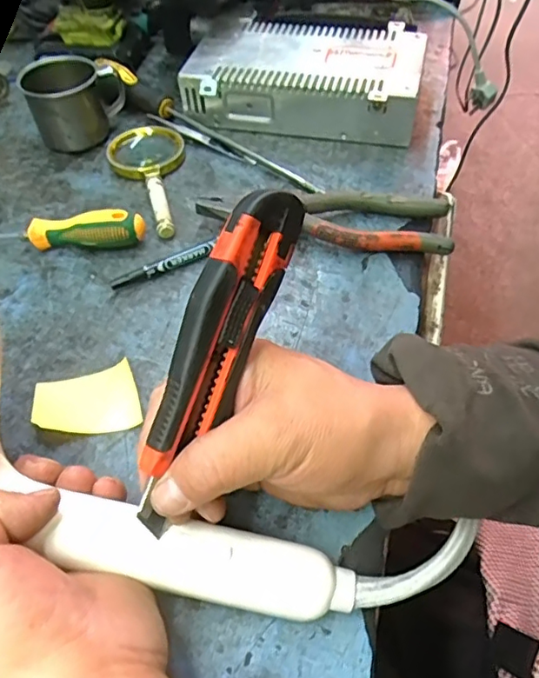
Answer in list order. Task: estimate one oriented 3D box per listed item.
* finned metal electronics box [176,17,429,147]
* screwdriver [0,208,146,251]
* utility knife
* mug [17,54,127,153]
[{"bbox_3d":[0.034,-0.249,0.533,0.211,0.051,0.124,9,54,9],"label":"finned metal electronics box"},{"bbox_3d":[-0.174,-0.083,0.430,0.155,0.030,0.023,4,53,6],"label":"screwdriver"},{"bbox_3d":[-0.027,0.007,0.254,0.025,0.031,0.160,21,85,17],"label":"utility knife"},{"bbox_3d":[-0.177,-0.217,0.514,0.082,0.062,0.061,-17,54,-10],"label":"mug"}]

